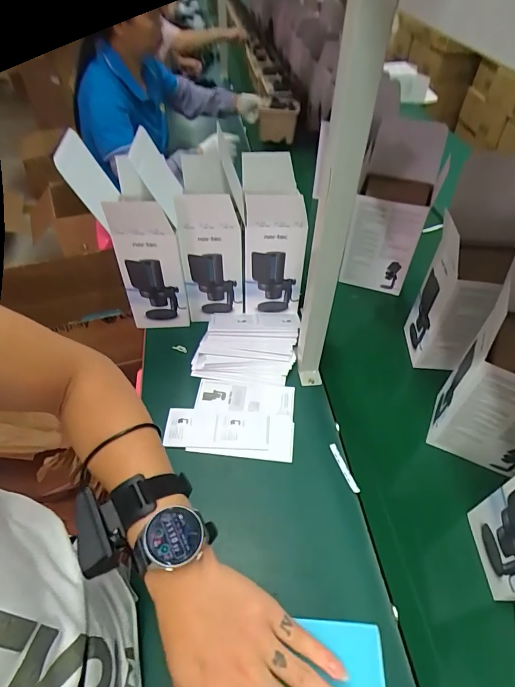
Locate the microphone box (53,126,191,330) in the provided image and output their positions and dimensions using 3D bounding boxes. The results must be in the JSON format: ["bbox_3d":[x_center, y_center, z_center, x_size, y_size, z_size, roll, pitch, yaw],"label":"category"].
[{"bbox_3d":[-0.226,-0.209,0.772,0.167,0.351,0.176,-10,49,-9],"label":"microphone box"}]

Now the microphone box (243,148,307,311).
[{"bbox_3d":[0.032,-0.227,0.819,0.116,0.277,0.193,1,48,1],"label":"microphone box"}]

